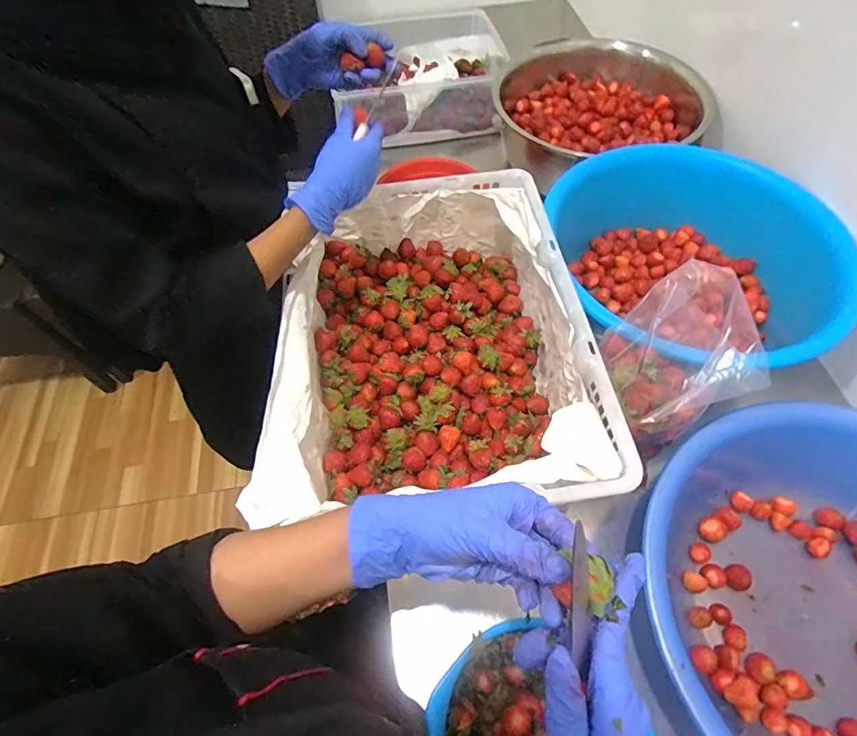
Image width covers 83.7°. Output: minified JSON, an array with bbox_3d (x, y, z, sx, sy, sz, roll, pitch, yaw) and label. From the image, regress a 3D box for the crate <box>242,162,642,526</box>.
[{"bbox_3d":[0.013,-0.047,0.621,0.358,0.145,0.461,-3,59,0],"label":"crate"}]

